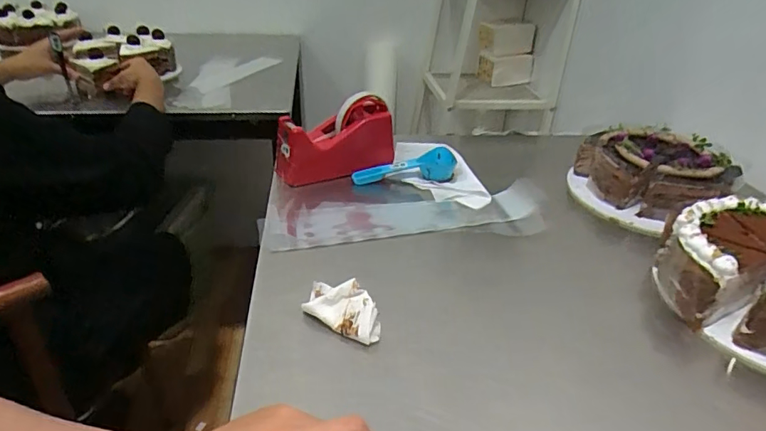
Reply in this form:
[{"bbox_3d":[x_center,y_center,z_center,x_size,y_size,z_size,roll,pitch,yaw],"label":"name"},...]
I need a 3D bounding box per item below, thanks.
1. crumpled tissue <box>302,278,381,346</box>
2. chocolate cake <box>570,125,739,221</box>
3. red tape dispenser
[{"bbox_3d":[-0.036,0.079,0.425,0.081,0.038,0.033,22,37,29],"label":"crumpled tissue"},{"bbox_3d":[0.354,-0.060,0.641,0.152,0.063,0.167,-5,32,-11],"label":"chocolate cake"},{"bbox_3d":[-0.062,-0.102,0.653,0.156,0.096,0.070,-4,32,-10],"label":"red tape dispenser"}]

